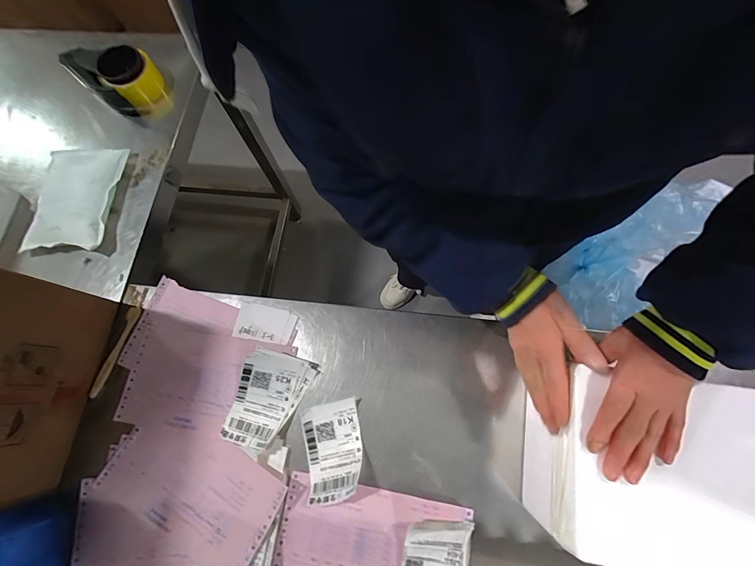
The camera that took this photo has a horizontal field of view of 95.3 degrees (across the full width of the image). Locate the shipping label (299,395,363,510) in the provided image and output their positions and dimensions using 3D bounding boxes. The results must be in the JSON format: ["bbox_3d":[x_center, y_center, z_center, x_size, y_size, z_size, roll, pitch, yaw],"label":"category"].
[{"bbox_3d":[-0.059,0.220,0.456,0.075,0.028,0.120,-5,72,-1],"label":"shipping label"}]

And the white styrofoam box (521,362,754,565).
[{"bbox_3d":[0.294,0.197,0.374,0.220,0.133,0.166,8,72,3],"label":"white styrofoam box"}]

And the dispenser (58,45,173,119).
[{"bbox_3d":[-0.480,-0.387,0.654,0.163,0.076,0.125,37,78,13],"label":"dispenser"}]

